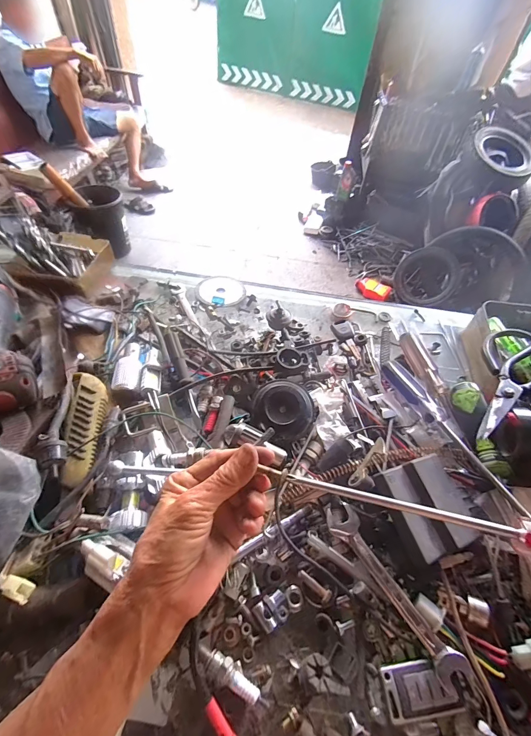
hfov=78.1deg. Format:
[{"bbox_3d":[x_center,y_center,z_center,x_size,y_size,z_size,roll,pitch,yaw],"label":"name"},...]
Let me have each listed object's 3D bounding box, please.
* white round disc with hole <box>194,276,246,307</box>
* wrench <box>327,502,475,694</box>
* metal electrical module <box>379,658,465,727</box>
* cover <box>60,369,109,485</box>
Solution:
[{"bbox_3d":[-0.069,-0.119,0.505,0.074,0.007,0.072,2,53,-3],"label":"white round disc with hole"},{"bbox_3d":[0.105,0.183,0.274,0.027,0.007,0.144,-26,60,-22],"label":"wrench"},{"bbox_3d":[0.117,0.239,0.243,0.056,0.010,0.032,-4,54,-8],"label":"metal electrical module"},{"bbox_3d":[-0.181,0.055,0.330,0.034,0.015,0.118,-7,54,-10],"label":"cover"}]

